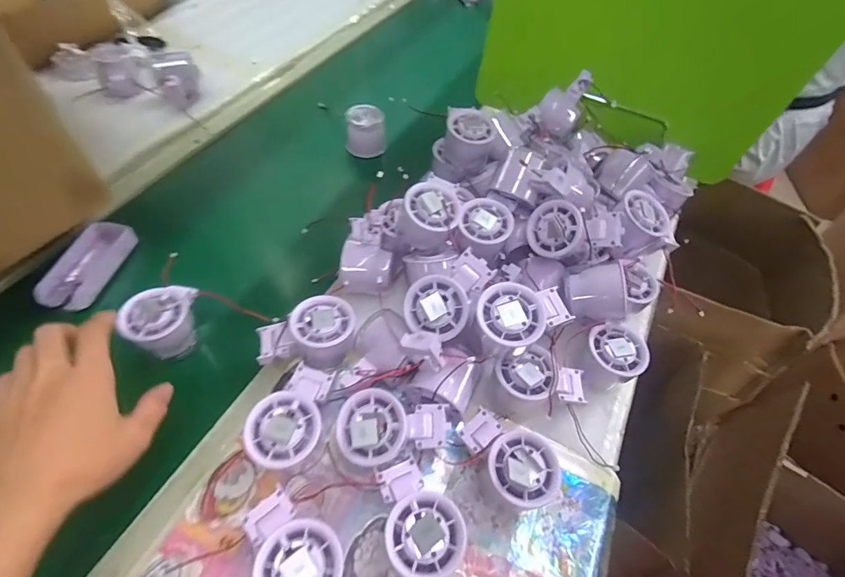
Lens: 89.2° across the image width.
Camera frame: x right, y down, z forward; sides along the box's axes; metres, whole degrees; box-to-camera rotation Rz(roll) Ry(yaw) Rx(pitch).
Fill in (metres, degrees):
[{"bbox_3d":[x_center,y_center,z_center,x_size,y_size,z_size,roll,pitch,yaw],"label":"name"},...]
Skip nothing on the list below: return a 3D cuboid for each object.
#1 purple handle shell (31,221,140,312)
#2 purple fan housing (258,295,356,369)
[{"bbox_3d":[-0.375,-0.028,0.483,0.052,0.019,0.112,12,54,3],"label":"purple handle shell"},{"bbox_3d":[-0.110,0.047,0.413,0.093,0.045,0.061,-22,59,-19],"label":"purple fan housing"}]

